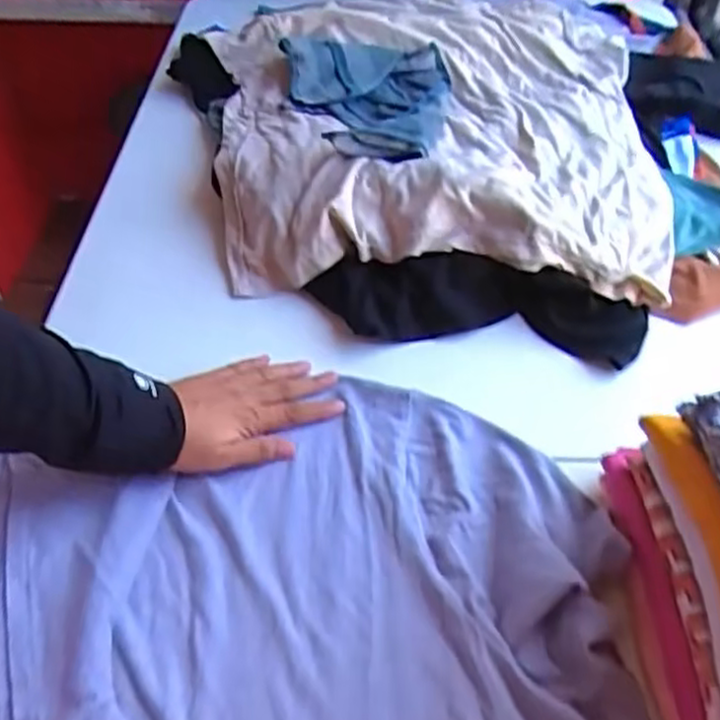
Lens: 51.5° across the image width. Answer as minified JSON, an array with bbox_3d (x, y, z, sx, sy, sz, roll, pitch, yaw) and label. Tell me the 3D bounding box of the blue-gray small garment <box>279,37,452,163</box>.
[{"bbox_3d":[0.011,-0.284,0.827,0.184,0.068,0.298,-2,47,-2],"label":"blue-gray small garment"}]

